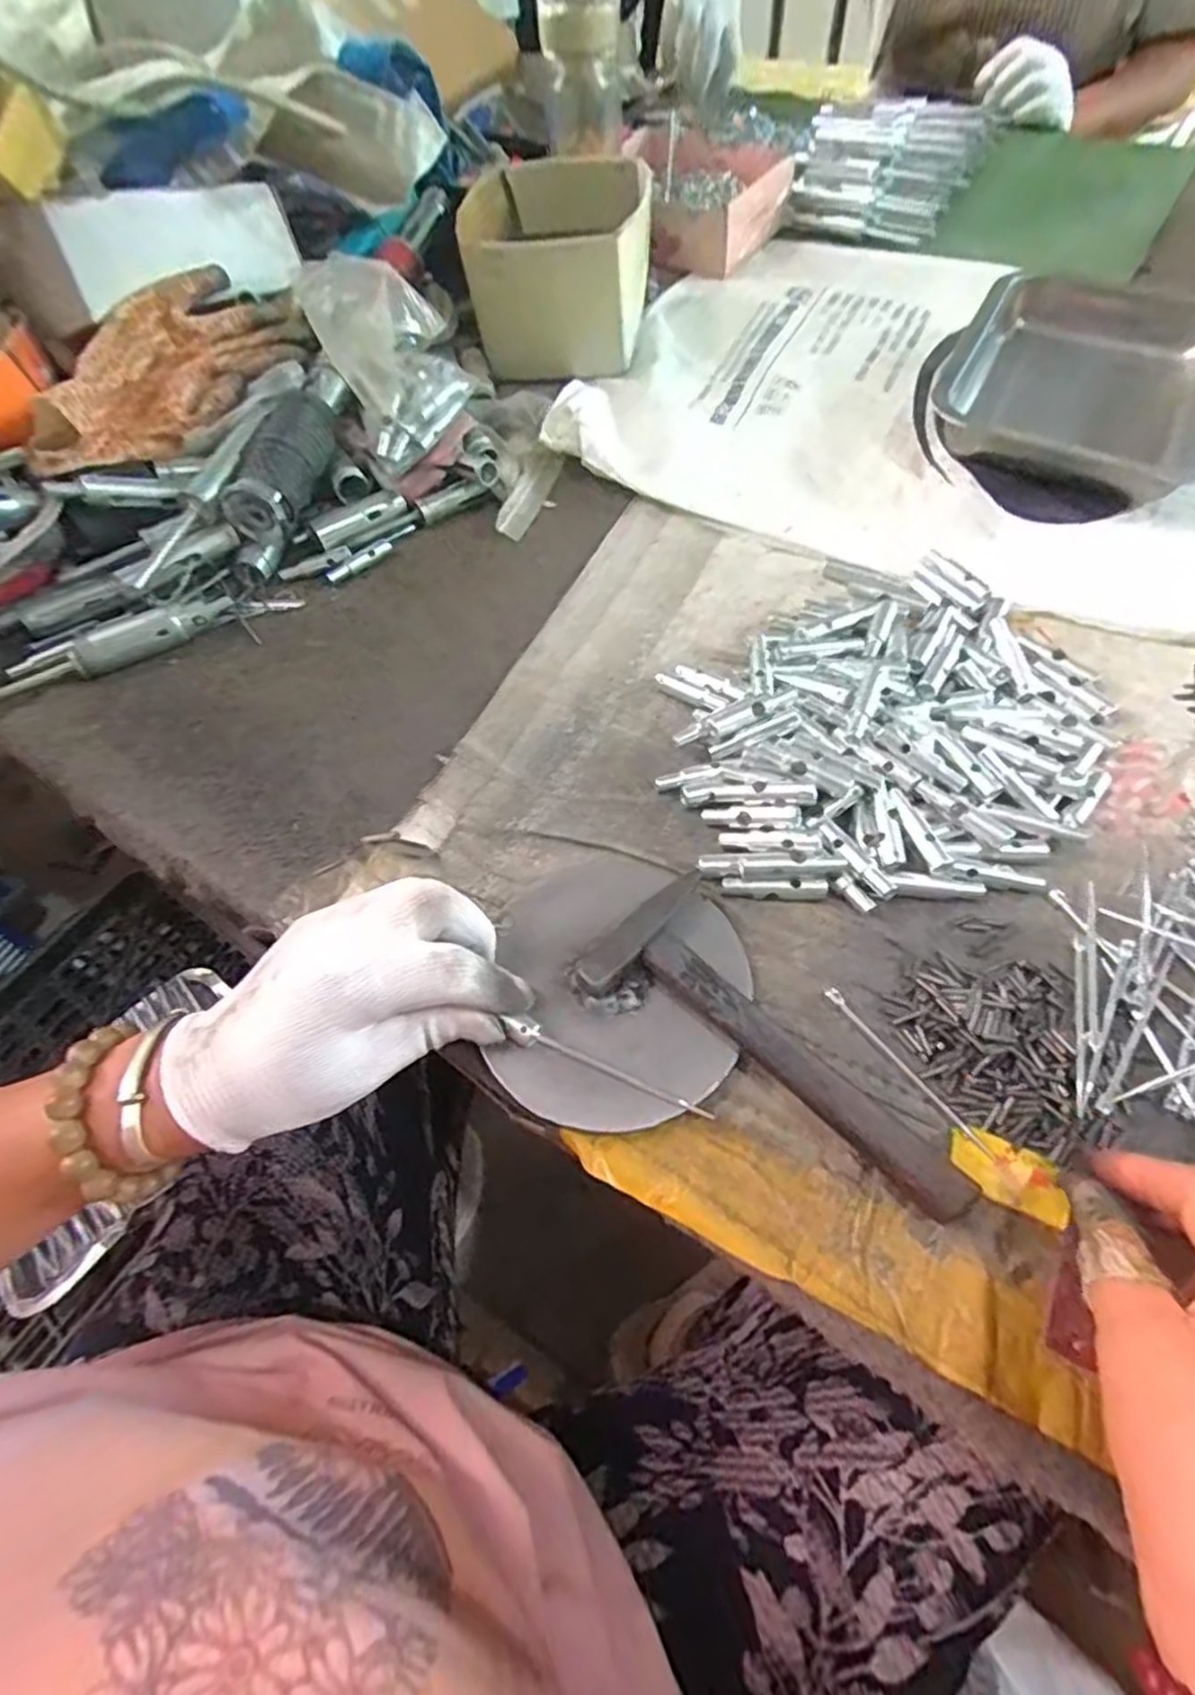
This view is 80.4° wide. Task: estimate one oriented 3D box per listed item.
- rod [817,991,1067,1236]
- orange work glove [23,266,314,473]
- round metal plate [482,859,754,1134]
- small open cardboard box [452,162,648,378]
[{"bbox_3d":[0.144,0.108,0.302,0.027,0.005,0.119,-37,65,-16],"label":"rod"},{"bbox_3d":[-0.292,-0.330,0.483,0.087,0.058,0.225,42,74,-14],"label":"orange work glove"},{"bbox_3d":[0.012,0.061,0.327,0.111,0.010,0.127,0,61,4],"label":"round metal plate"},{"bbox_3d":[-0.036,-0.519,0.628,0.154,0.095,0.207,-5,58,-1],"label":"small open cardboard box"}]

